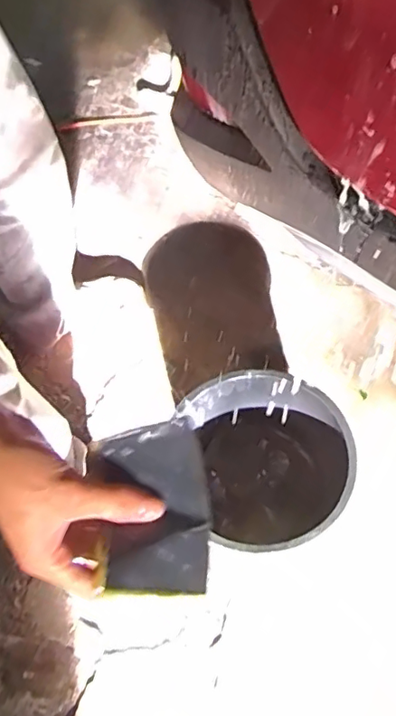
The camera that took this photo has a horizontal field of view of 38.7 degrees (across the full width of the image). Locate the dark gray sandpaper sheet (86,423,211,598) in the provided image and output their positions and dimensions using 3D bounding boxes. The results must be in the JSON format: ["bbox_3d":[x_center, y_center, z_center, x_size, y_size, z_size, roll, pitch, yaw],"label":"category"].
[{"bbox_3d":[-0.030,0.099,0.361,0.072,0.031,0.098,-7,65,0],"label":"dark gray sandpaper sheet"}]

